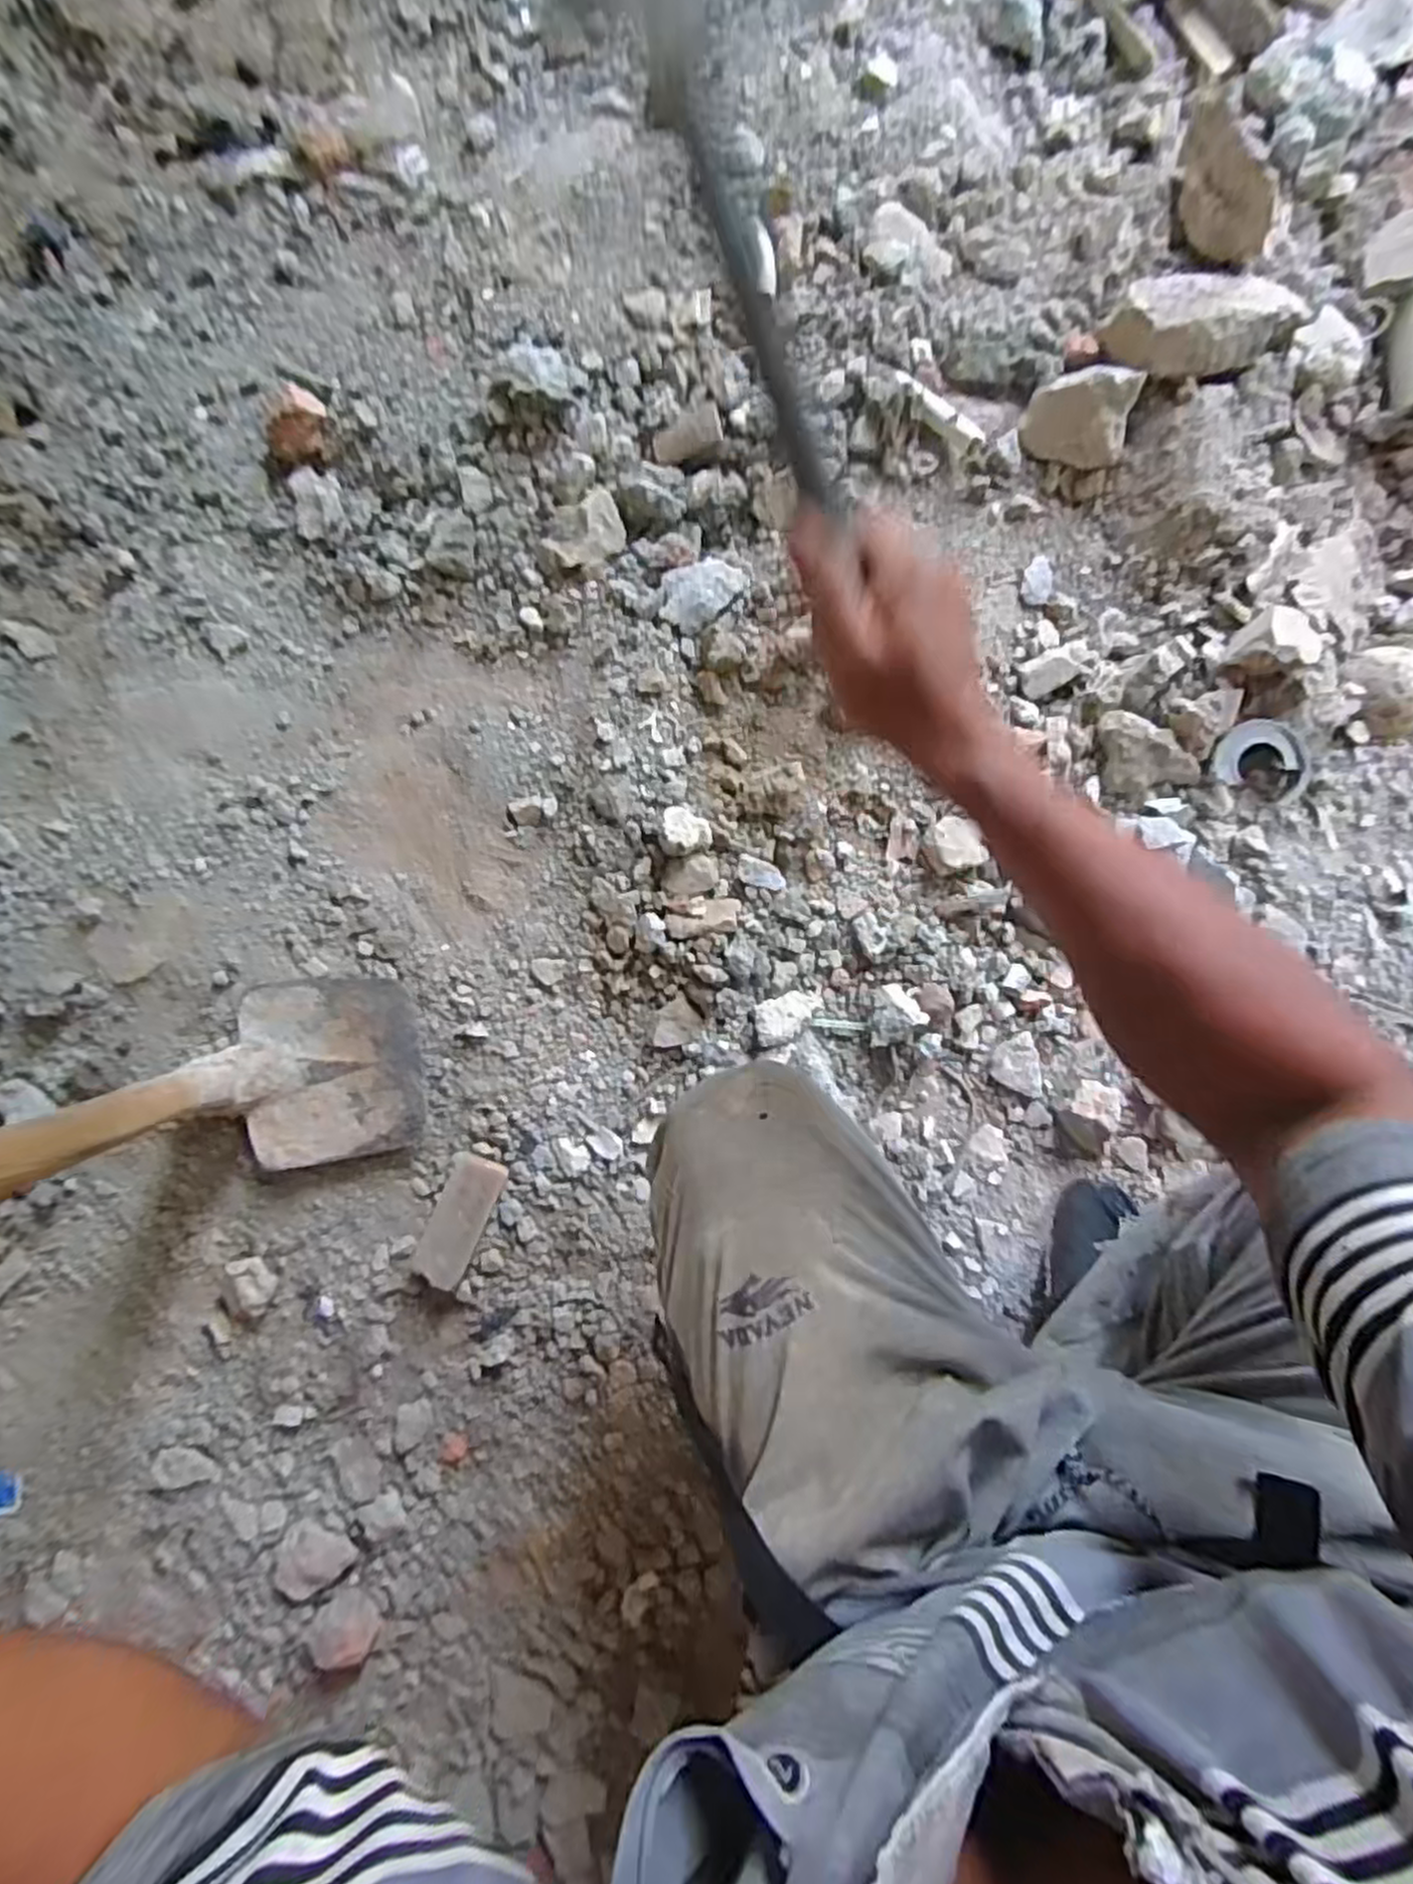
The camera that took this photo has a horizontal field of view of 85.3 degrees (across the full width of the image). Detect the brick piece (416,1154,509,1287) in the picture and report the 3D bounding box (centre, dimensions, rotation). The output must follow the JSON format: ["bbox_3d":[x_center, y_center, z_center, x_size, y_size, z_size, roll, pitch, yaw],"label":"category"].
[{"bbox_3d":[-0.227,0.258,0.708,0.048,0.028,0.116,18,89,2],"label":"brick piece"}]

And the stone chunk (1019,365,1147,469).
[{"bbox_3d":[0.328,-0.463,0.673,0.088,0.053,0.062,6,88,2],"label":"stone chunk"}]

